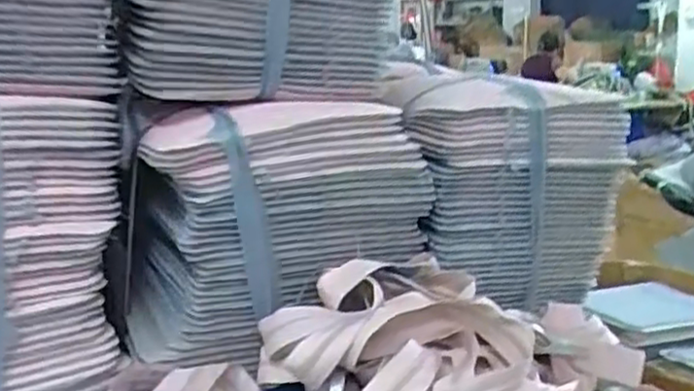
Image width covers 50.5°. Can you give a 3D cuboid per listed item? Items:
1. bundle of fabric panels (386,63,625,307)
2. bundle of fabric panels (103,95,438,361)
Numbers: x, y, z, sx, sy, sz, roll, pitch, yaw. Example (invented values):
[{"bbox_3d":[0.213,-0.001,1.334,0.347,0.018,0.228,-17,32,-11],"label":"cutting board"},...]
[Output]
[{"bbox_3d":[0.198,-0.008,0.989,0.316,0.293,0.166,-4,12,-17],"label":"bundle of fabric panels"},{"bbox_3d":[-0.087,0.027,0.822,0.344,0.247,0.121,-7,13,-28],"label":"bundle of fabric panels"}]

